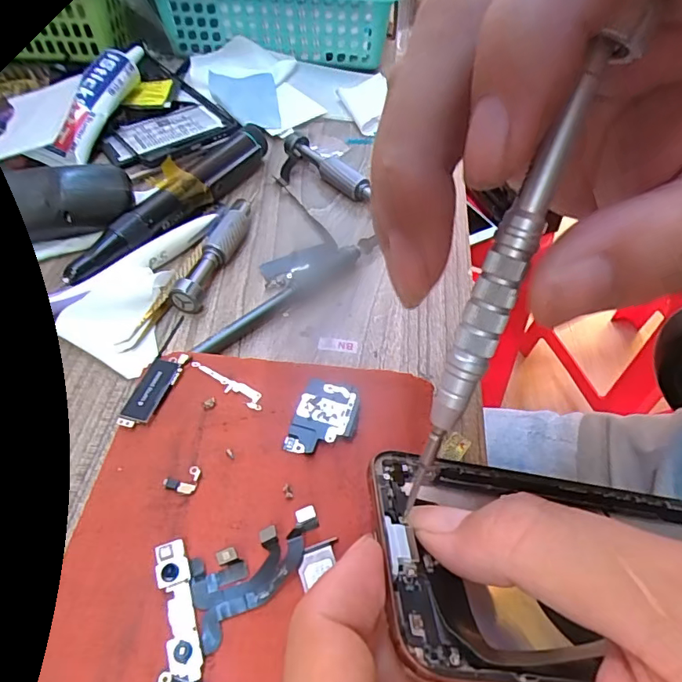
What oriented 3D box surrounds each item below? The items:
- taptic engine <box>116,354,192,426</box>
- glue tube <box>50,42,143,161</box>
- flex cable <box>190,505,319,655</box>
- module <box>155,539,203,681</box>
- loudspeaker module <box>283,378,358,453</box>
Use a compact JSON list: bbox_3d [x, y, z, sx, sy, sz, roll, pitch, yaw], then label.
[{"bbox_3d":[-0.071,0.018,0.189,0.013,0.004,0.035,12,52,8],"label":"taptic engine"},{"bbox_3d":[-0.178,-0.187,0.374,0.024,0.022,0.131,11,63,4],"label":"glue tube"},{"bbox_3d":[-0.024,0.069,0.146,0.040,0.008,0.023,-17,54,-17],"label":"flex cable"},{"bbox_3d":[-0.046,0.075,0.140,0.009,0.004,0.036,-15,54,-16],"label":"module"},{"bbox_3d":[-0.006,0.028,0.182,0.022,0.005,0.030,15,51,7],"label":"loudspeaker module"}]

